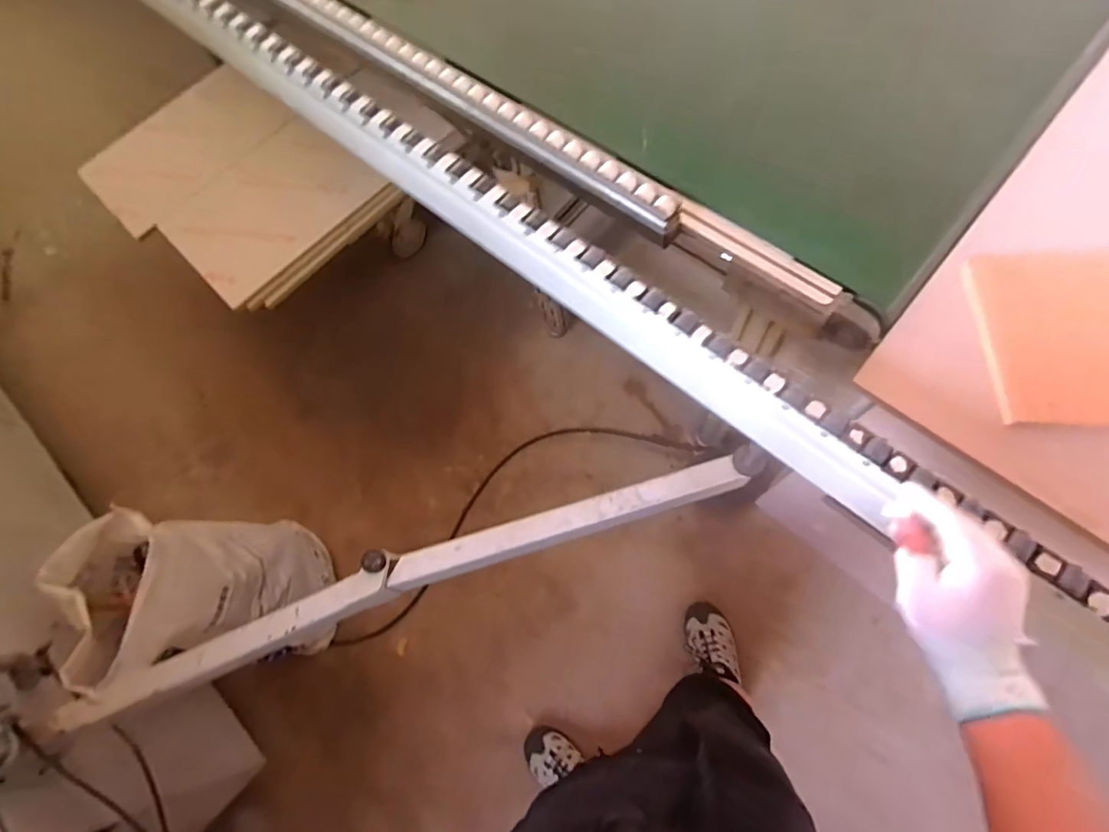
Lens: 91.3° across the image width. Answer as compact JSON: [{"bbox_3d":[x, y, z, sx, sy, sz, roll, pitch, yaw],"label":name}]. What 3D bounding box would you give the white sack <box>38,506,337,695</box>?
[{"bbox_3d":[-0.725,0.383,1.170,0.295,0.529,0.317,-32,70,-6],"label":"white sack"}]

